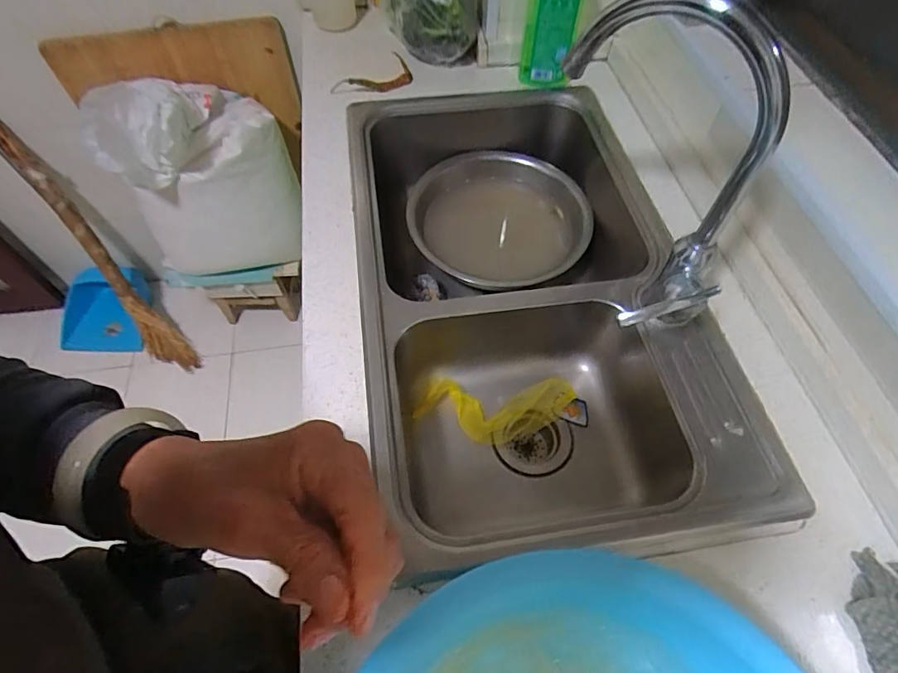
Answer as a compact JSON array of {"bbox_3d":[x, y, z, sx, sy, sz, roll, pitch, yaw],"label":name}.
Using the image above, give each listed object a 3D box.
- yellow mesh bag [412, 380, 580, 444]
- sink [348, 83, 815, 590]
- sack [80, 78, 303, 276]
[{"bbox_3d":[0.066,0.110,0.701,0.217,0.048,0.083,-1,58,-1],"label":"yellow mesh bag"},{"bbox_3d":[0.109,-0.054,0.769,0.470,0.219,0.768,-7,59,-5],"label":"sink"},{"bbox_3d":[-0.557,-0.358,1.157,0.363,0.460,0.209,-22,61,-13],"label":"sack"}]

